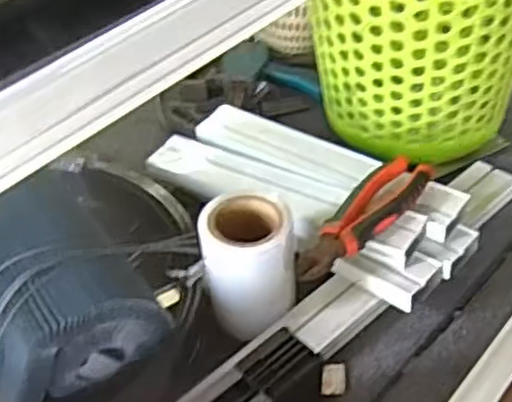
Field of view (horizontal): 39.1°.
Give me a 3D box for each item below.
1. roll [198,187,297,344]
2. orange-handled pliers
[{"bbox_3d":[-0.004,0.049,0.561,0.067,0.093,0.072,-3,42,3],"label":"roll"},{"bbox_3d":[0.089,0.014,0.589,0.045,0.024,0.146,30,53,32],"label":"orange-handled pliers"}]

